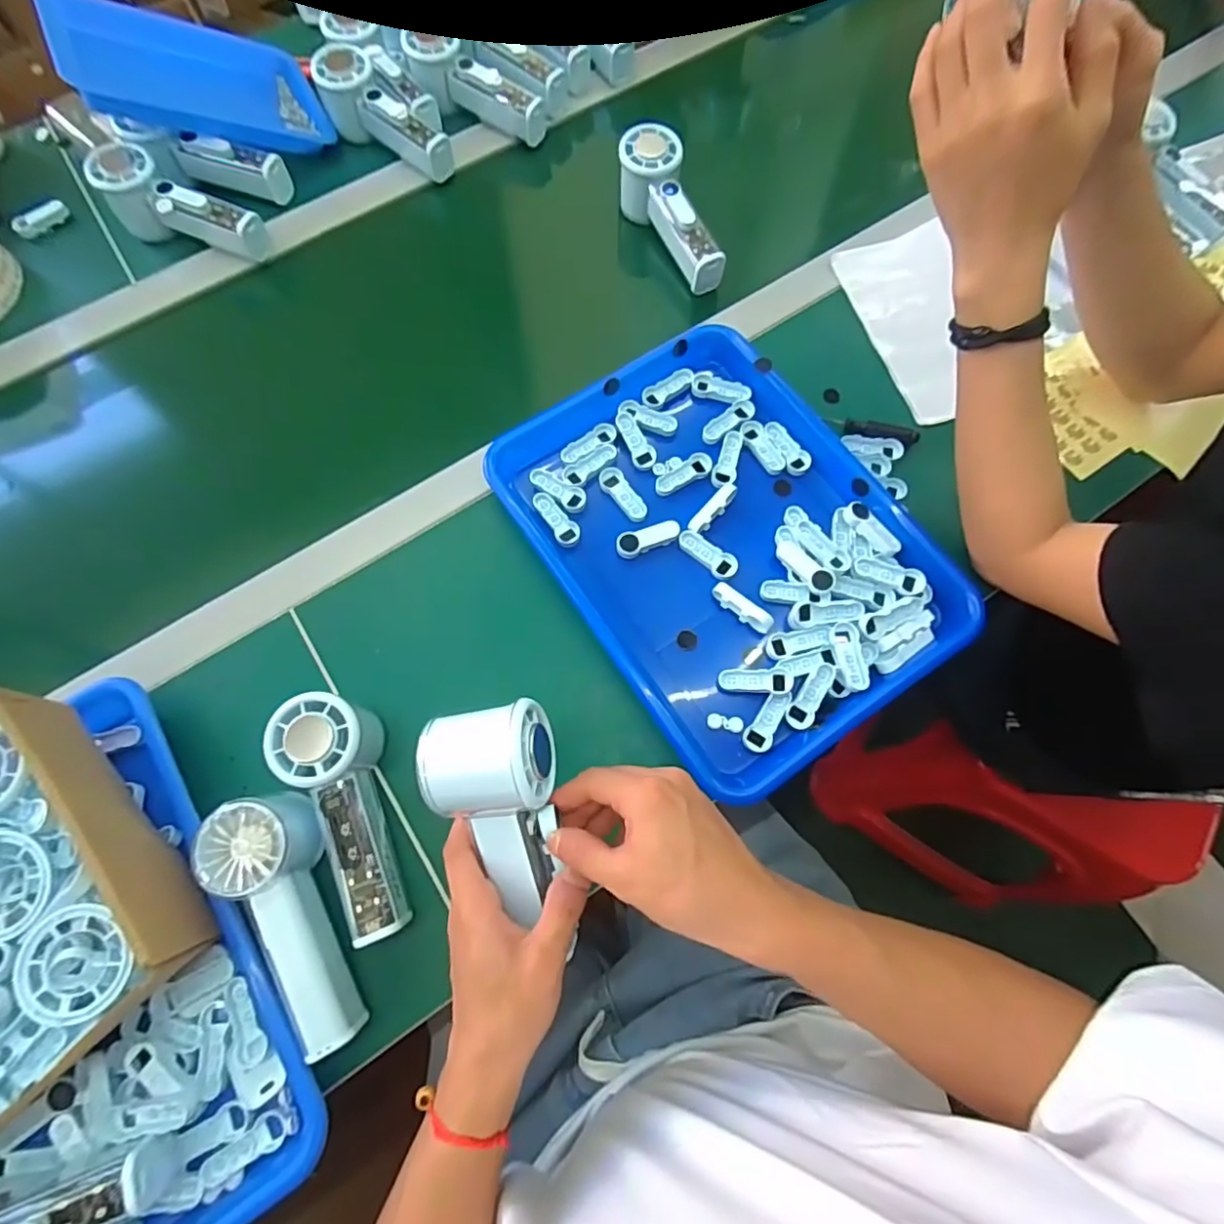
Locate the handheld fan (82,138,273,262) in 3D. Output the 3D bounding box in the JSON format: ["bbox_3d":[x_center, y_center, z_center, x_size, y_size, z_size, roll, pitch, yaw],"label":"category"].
[{"bbox_3d":[-0.400,-0.374,0.572,0.157,0.071,0.053,20,72,-5],"label":"handheld fan"}]

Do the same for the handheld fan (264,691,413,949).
[{"bbox_3d":[-0.172,0.130,0.405,0.055,0.060,0.155,-20,87,-5],"label":"handheld fan"}]

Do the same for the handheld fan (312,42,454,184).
[{"bbox_3d":[-0.222,-0.486,0.601,0.148,0.055,0.050,36,75,-5],"label":"handheld fan"}]

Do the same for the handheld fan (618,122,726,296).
[{"bbox_3d":[0.057,-0.368,0.567,0.054,0.059,0.159,-26,87,-7],"label":"handheld fan"}]

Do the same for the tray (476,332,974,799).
[{"bbox_3d":[0.092,-0.056,0.478,0.263,0.041,0.335,-32,73,-9],"label":"tray"}]

